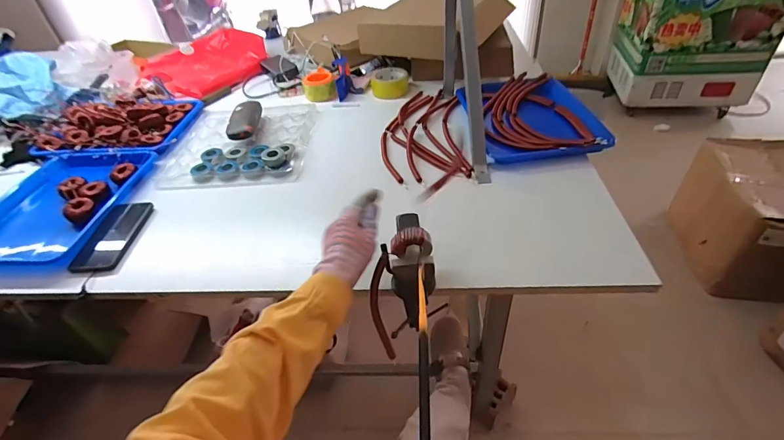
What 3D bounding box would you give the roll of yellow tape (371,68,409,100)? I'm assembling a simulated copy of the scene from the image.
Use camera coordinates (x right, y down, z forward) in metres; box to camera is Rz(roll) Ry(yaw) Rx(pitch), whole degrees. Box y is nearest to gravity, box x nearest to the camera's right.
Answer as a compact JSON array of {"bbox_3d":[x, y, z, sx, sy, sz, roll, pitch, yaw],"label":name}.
[{"bbox_3d":[-0.005,-0.363,1.049,0.096,0.048,0.101,-4,42,3],"label":"roll of yellow tape"}]

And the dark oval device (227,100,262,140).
[{"bbox_3d":[-0.343,-0.231,0.929,0.059,0.043,0.145,-7,42,-1],"label":"dark oval device"}]

